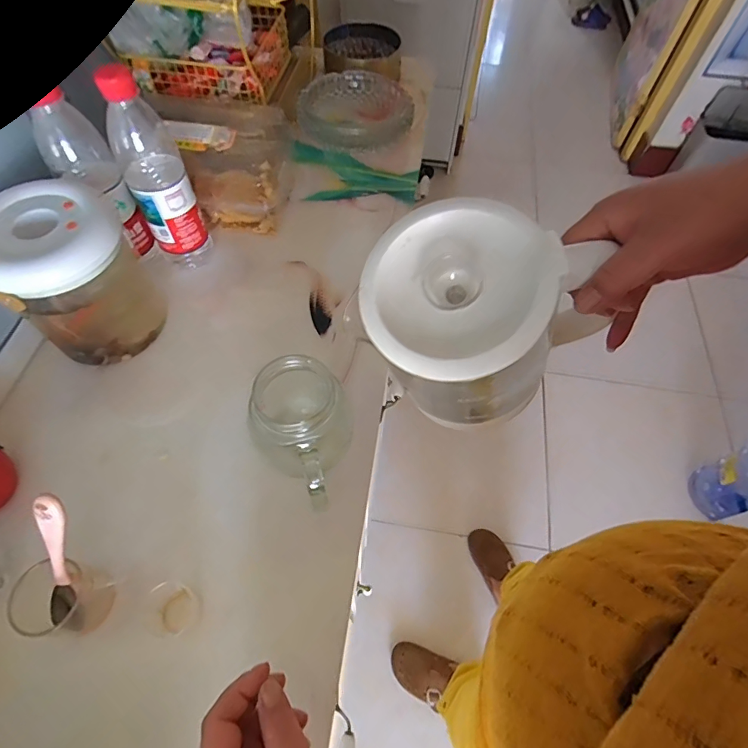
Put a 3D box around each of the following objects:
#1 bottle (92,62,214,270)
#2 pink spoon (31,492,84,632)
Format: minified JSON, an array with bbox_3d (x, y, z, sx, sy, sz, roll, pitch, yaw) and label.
[{"bbox_3d":[-0.238,-0.213,0.498,0.064,0.226,0.062,-20,62,-14],"label":"bottle"},{"bbox_3d":[-0.246,0.149,0.343,0.029,0.134,0.014,8,22,2],"label":"pink spoon"}]

